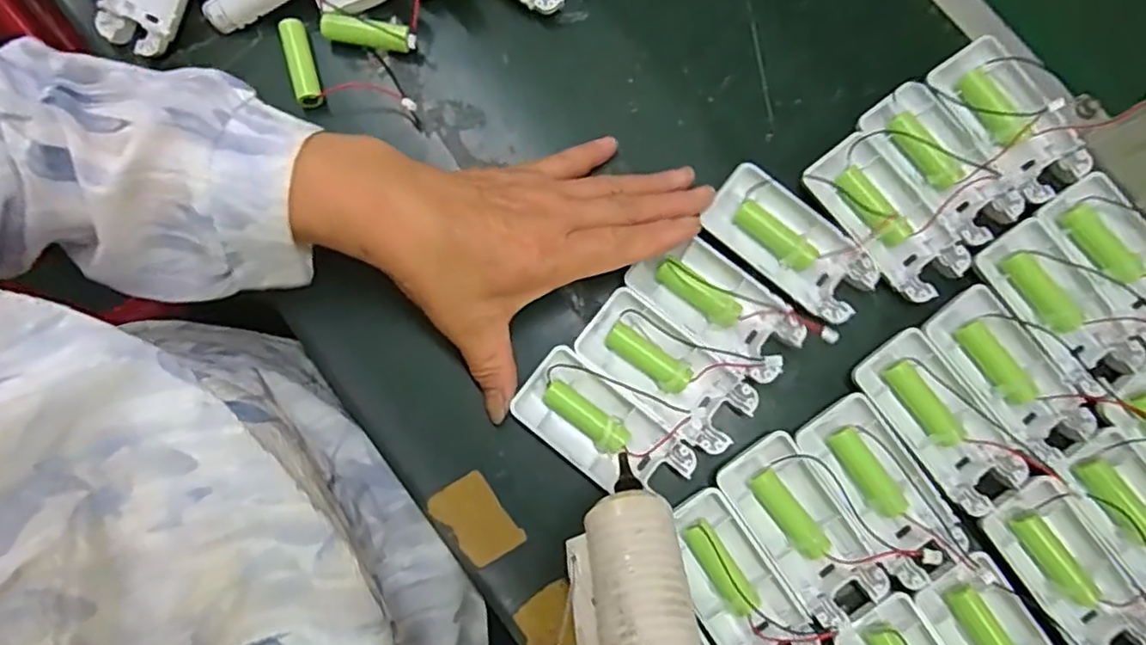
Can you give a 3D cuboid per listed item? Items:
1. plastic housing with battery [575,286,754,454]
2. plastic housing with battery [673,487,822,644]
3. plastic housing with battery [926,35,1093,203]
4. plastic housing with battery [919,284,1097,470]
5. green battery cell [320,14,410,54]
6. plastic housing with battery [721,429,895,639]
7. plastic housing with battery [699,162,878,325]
[{"bbox_3d":[0.049,0.026,0.349,0.093,0.018,0.042,39,83,4],"label":"plastic housing with battery"},{"bbox_3d":[0.082,0.135,0.330,0.044,0.018,0.095,-34,84,-6],"label":"plastic housing with battery"},{"bbox_3d":[0.243,-0.113,0.364,0.045,0.014,0.093,-37,85,-6],"label":"plastic housing with battery"},{"bbox_3d":[0.231,0.028,0.347,0.047,0.013,0.093,-32,84,-6],"label":"plastic housing with battery"},{"bbox_3d":[-0.120,-0.168,0.376,0.051,0.012,0.012,11,82,0],"label":"green battery cell"},{"bbox_3d":[0.119,0.104,0.332,0.048,0.015,0.094,-34,84,-6],"label":"plastic housing with battery"},{"bbox_3d":[0.118,-0.042,0.357,0.094,0.015,0.042,39,83,4],"label":"plastic housing with battery"}]

